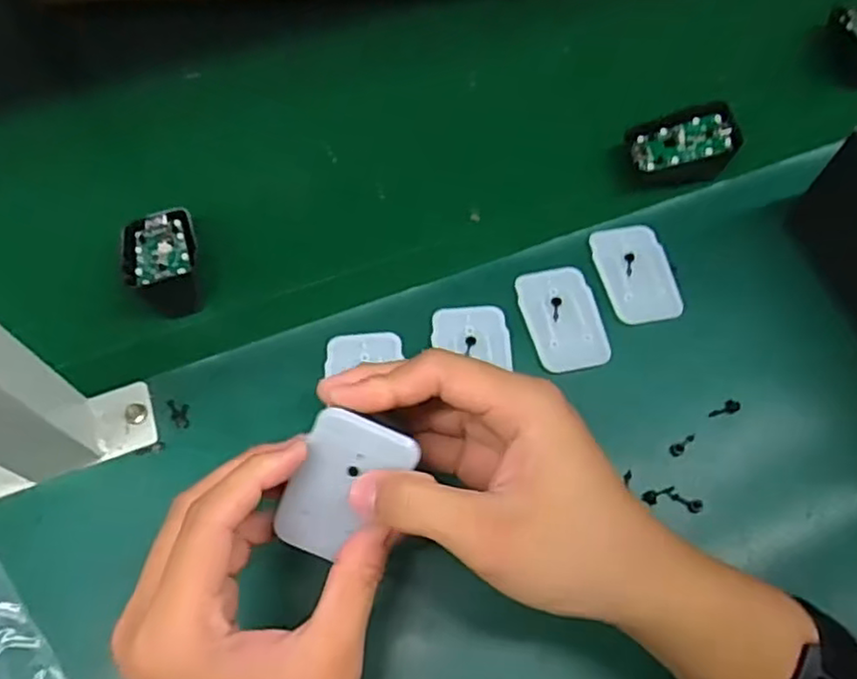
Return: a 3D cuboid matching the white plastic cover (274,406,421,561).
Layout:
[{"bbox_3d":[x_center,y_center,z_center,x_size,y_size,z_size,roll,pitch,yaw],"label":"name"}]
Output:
[{"bbox_3d":[-0.035,0.061,0.274,0.041,0.004,0.063,26,104,-3],"label":"white plastic cover"}]

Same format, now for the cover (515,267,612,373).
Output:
[{"bbox_3d":[0.082,-0.014,0.409,0.046,0.004,0.069,-11,64,-7],"label":"cover"}]

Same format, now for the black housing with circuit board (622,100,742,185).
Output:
[{"bbox_3d":[0.174,-0.135,0.461,0.067,0.028,0.049,-2,64,-3],"label":"black housing with circuit board"}]

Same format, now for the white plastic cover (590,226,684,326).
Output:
[{"bbox_3d":[0.131,-0.042,0.424,0.047,0.005,0.071,-4,64,-3],"label":"white plastic cover"}]

